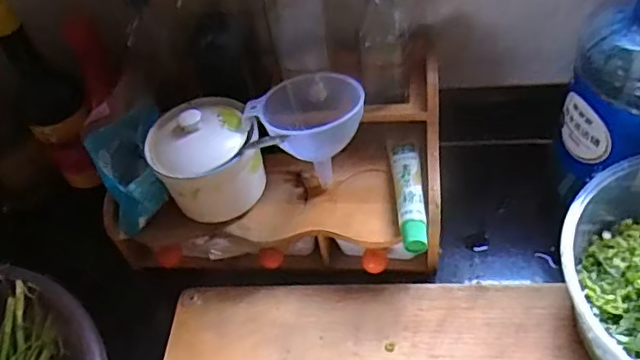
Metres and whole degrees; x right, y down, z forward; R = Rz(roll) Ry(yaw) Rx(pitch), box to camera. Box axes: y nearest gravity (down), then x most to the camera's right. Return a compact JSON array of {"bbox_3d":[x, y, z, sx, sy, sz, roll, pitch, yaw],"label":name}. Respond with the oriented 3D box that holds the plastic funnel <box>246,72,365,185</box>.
[{"bbox_3d":[-0.009,-0.040,0.524,0.084,0.101,0.085,-34,53,-18],"label":"plastic funnel"}]

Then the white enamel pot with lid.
[{"bbox_3d":[-0.106,-0.023,0.528,0.090,0.094,0.095,-25,51,-11],"label":"white enamel pot with lid"}]

